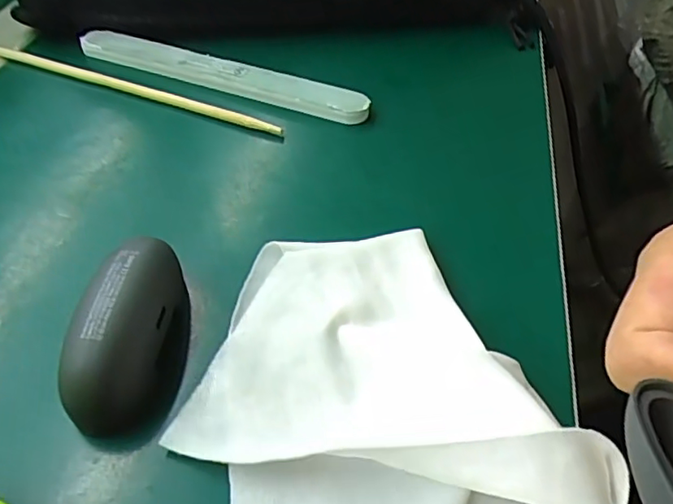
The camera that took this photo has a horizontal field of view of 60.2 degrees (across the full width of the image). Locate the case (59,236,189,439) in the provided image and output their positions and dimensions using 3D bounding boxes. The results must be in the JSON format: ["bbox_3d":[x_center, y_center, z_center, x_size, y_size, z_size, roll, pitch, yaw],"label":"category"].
[{"bbox_3d":[-0.067,0.024,0.189,0.026,0.030,0.064,3,47,2],"label":"case"}]

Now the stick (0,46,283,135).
[{"bbox_3d":[-0.114,-0.088,0.308,0.187,0.008,0.005,18,49,16],"label":"stick"}]

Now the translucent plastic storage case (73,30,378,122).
[{"bbox_3d":[-0.063,-0.097,0.314,0.169,0.011,0.018,18,49,16],"label":"translucent plastic storage case"}]

